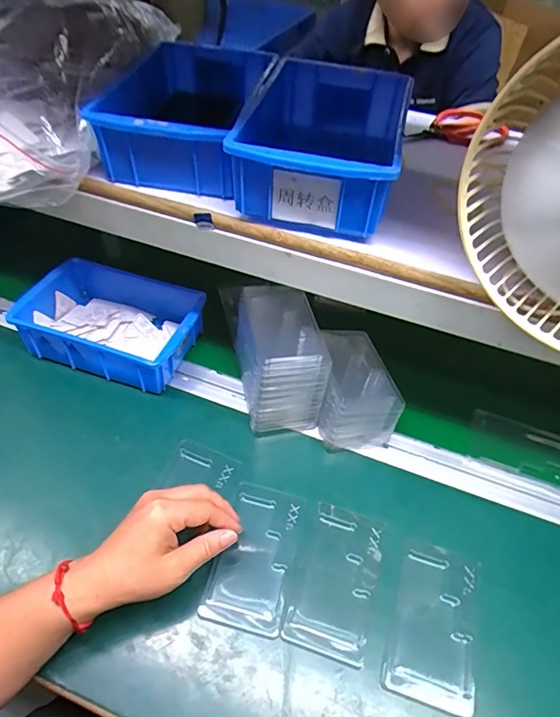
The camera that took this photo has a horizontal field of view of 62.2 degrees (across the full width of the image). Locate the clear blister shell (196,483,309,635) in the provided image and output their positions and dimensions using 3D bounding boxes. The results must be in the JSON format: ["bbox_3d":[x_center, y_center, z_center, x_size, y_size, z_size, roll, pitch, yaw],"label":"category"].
[{"bbox_3d":[-0.023,0.186,0.443,0.068,0.008,0.128,11,54,8],"label":"clear blister shell"}]

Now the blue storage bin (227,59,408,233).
[{"bbox_3d":[0.040,-0.188,0.425,0.127,0.085,0.198,12,50,6],"label":"blue storage bin"}]

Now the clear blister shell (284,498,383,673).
[{"bbox_3d":[0.053,0.206,0.437,0.071,0.005,0.127,16,50,9],"label":"clear blister shell"}]

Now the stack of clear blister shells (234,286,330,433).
[{"bbox_3d":[0.001,-0.004,0.532,0.088,0.103,0.142,-6,53,-6],"label":"stack of clear blister shells"}]

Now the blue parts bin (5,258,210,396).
[{"bbox_3d":[-0.204,-0.048,0.592,0.204,0.064,0.146,16,54,10],"label":"blue parts bin"}]

